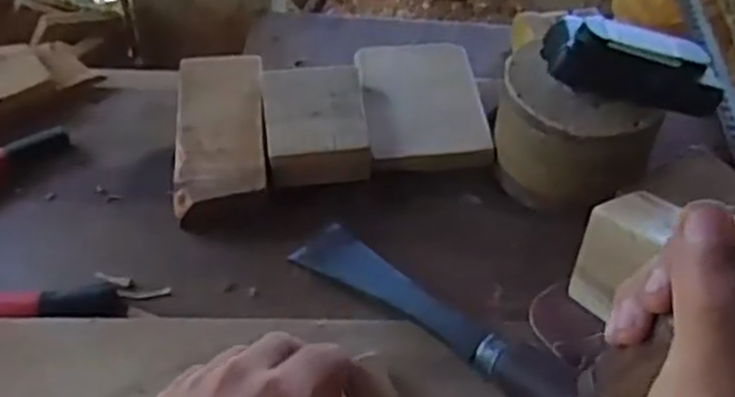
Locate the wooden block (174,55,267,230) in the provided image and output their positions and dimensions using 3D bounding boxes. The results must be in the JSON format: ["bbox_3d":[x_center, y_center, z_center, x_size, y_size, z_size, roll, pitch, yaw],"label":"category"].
[{"bbox_3d":[-0.098,-0.046,0.525,0.057,0.025,0.143,-4,49,-7],"label":"wooden block"}]

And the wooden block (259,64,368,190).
[{"bbox_3d":[-0.035,-0.052,0.524,0.066,0.027,0.092,-5,49,-8],"label":"wooden block"}]

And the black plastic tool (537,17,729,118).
[{"bbox_3d":[0.160,-0.080,0.465,0.105,0.039,0.035,9,49,5],"label":"black plastic tool"}]

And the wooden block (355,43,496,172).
[{"bbox_3d":[0.038,-0.070,0.557,0.082,0.016,0.119,-3,49,-6],"label":"wooden block"}]

